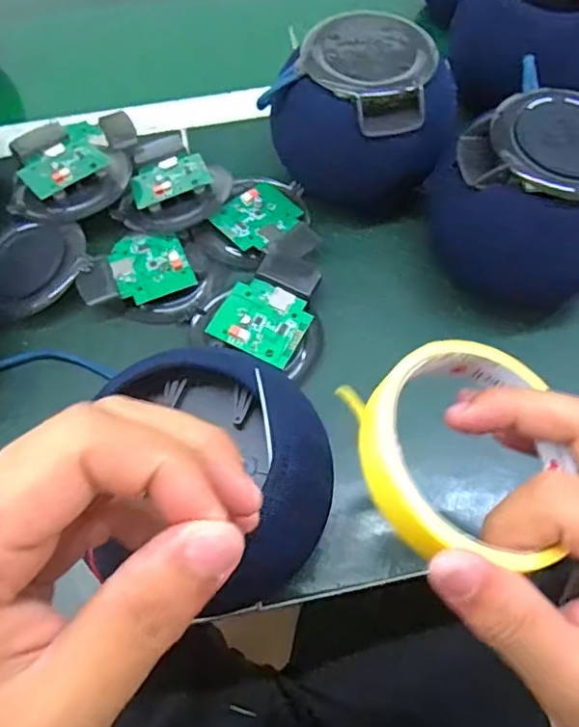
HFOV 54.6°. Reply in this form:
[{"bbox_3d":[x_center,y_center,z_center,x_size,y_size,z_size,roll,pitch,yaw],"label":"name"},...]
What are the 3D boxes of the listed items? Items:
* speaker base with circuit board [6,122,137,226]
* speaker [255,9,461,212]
[{"bbox_3d":[-0.172,-0.156,0.442,0.090,0.025,0.109,-9,62,-4],"label":"speaker base with circuit board"},{"bbox_3d":[0.048,-0.178,0.412,0.125,0.092,0.111,-11,62,-5],"label":"speaker"}]

